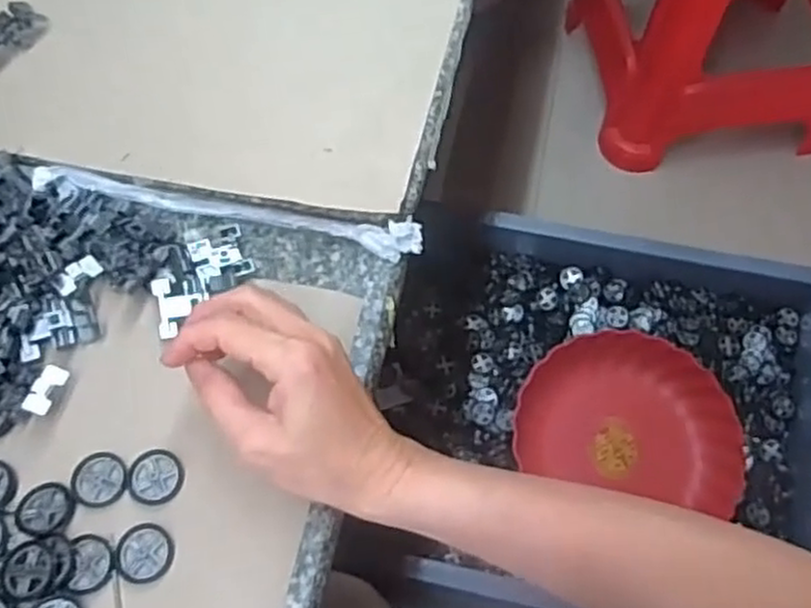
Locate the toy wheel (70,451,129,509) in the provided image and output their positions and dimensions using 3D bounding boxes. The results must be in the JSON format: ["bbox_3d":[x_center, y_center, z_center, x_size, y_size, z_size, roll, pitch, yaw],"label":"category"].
[{"bbox_3d":[-0.158,0.090,0.397,0.027,0.004,0.028,-1,64,1],"label":"toy wheel"}]

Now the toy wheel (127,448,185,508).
[{"bbox_3d":[-0.129,0.089,0.395,0.027,0.004,0.028,-1,64,1],"label":"toy wheel"}]

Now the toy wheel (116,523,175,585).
[{"bbox_3d":[-0.129,0.123,0.379,0.027,0.004,0.027,-7,64,-2],"label":"toy wheel"}]

